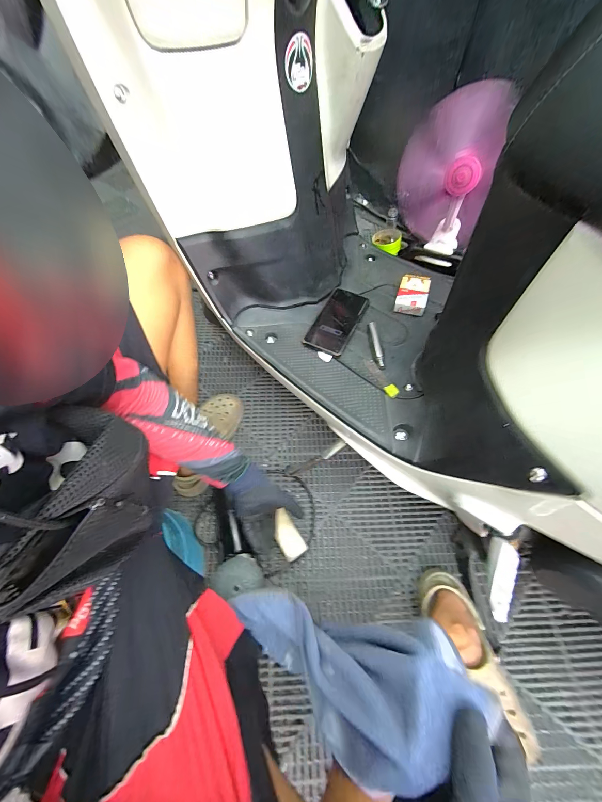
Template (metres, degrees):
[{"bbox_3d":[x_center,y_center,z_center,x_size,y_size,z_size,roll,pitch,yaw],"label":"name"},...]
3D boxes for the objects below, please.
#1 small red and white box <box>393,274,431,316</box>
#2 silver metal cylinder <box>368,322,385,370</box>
[{"bbox_3d":[0.237,-0.227,0.637,0.060,0.033,0.092,16,60,9],"label":"small red and white box"},{"bbox_3d":[0.145,-0.107,0.570,0.018,0.020,0.109,-1,59,-1],"label":"silver metal cylinder"}]

